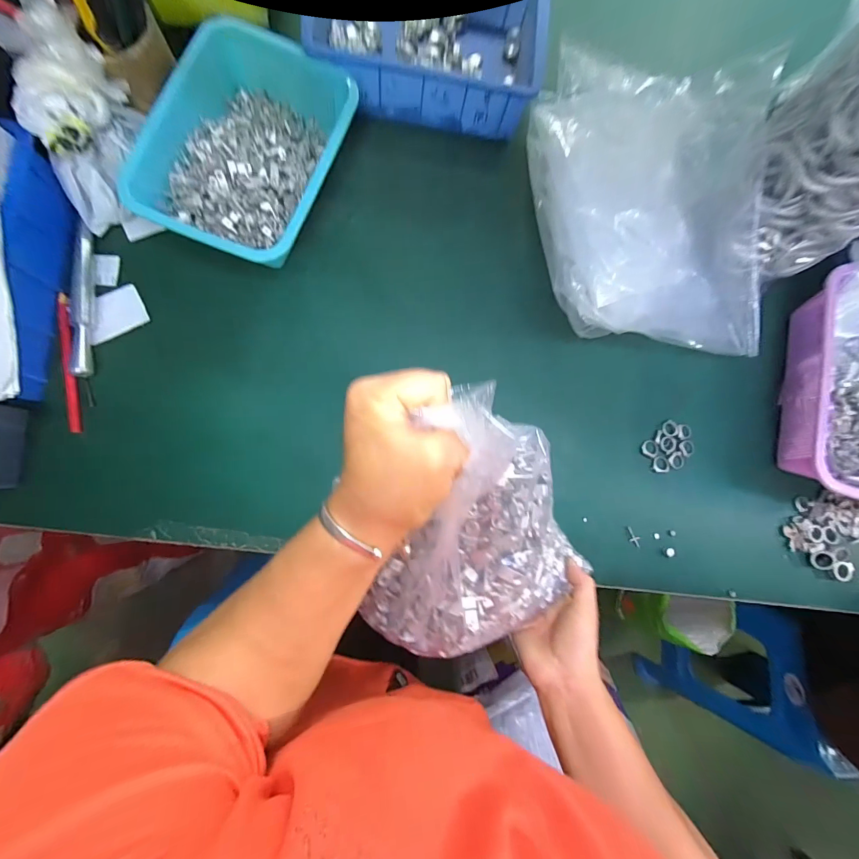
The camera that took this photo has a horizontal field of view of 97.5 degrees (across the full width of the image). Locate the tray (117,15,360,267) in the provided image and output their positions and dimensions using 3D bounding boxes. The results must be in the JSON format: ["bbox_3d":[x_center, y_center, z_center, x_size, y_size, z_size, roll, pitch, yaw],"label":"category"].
[{"bbox_3d":[-0.208,-0.332,0.453,0.188,0.076,0.273,22,82,-3],"label":"tray"}]

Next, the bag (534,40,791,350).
[{"bbox_3d":[0.282,-0.290,0.495,0.274,0.109,0.358,0,83,-6],"label":"bag"}]

